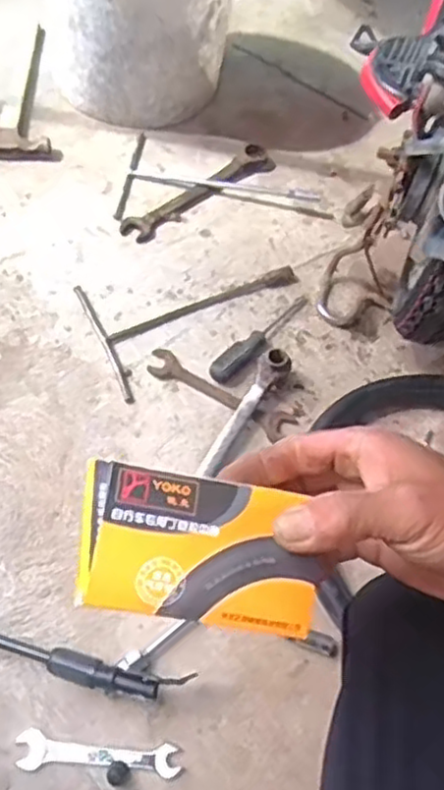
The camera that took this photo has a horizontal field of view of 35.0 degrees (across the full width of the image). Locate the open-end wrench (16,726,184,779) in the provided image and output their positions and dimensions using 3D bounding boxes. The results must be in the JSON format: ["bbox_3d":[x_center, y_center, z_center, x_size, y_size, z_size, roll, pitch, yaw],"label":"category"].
[{"bbox_3d":[-0.114,0.335,0.657,0.151,0.010,0.033,10,55,-6],"label":"open-end wrench"}]

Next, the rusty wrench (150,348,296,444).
[{"bbox_3d":[-0.002,-0.004,0.850,0.188,0.010,0.039,29,55,7],"label":"rusty wrench"}]

